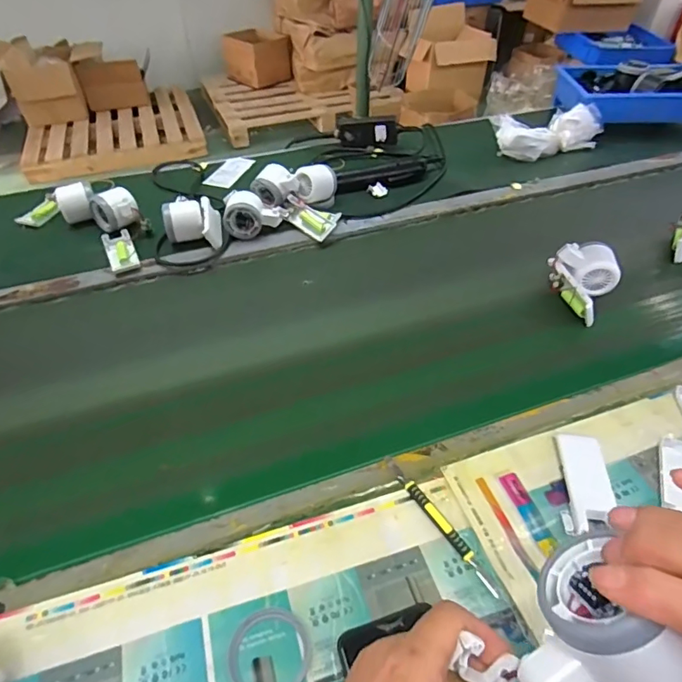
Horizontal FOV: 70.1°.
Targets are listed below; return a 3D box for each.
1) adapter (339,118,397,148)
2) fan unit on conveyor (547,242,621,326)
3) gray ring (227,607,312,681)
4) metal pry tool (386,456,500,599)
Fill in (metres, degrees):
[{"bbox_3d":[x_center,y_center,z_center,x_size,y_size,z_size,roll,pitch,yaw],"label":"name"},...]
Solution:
[{"bbox_3d":[0.055,-0.428,0.996,0.121,0.049,0.025,3,44,5],"label":"adapter"},{"bbox_3d":[0.316,-0.077,0.648,0.083,0.068,0.098,25,50,25],"label":"fan unit on conveyor"},{"bbox_3d":[-0.053,0.232,0.361,0.061,0.004,0.060,-1,44,1],"label":"gray ring"},{"bbox_3d":[0.085,0.156,0.428,0.011,0.011,0.144,-26,49,-23],"label":"metal pry tool"}]

